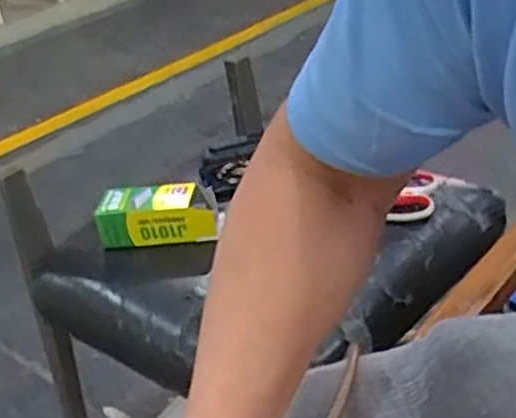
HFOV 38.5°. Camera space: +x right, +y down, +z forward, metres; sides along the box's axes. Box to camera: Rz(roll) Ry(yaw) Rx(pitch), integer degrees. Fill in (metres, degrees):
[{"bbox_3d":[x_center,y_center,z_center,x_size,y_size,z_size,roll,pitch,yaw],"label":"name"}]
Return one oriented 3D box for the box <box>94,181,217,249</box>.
[{"bbox_3d":[-0.127,0.012,0.919,0.141,0.070,0.065,-12,30,-2],"label":"box"}]

